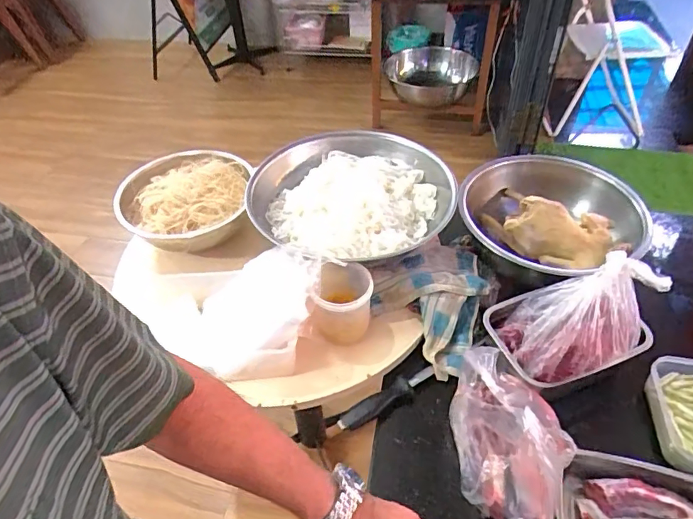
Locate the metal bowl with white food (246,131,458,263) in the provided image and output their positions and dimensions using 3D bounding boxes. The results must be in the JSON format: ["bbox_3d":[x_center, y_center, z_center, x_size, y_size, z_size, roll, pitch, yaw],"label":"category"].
[{"bbox_3d":[0.012,-0.116,0.869,0.297,0.079,0.362,31,54,30],"label":"metal bowl with white food"}]

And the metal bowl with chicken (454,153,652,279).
[{"bbox_3d":[0.359,-0.054,0.873,0.294,0.120,0.295,-2,45,2],"label":"metal bowl with chicken"}]

